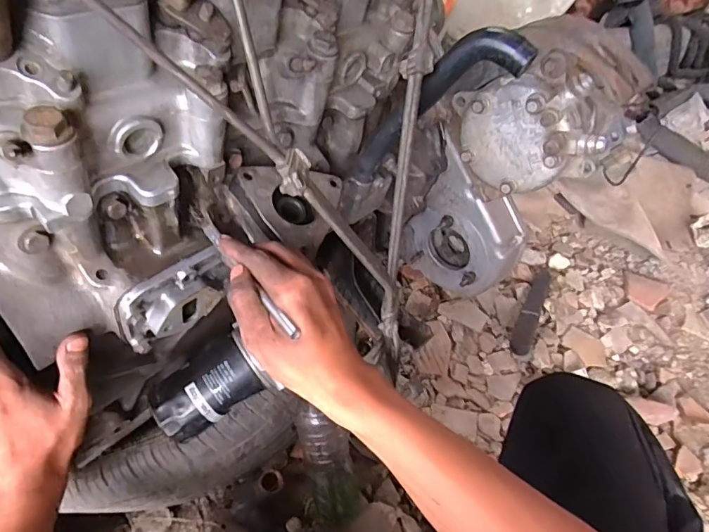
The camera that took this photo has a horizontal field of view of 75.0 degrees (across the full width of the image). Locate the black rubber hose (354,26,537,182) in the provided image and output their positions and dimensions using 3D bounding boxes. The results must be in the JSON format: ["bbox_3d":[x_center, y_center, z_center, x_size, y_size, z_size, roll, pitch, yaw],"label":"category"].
[{"bbox_3d":[0.063,-0.136,0.410,0.048,0.210,0.043,36,57,-15],"label":"black rubber hose"}]

